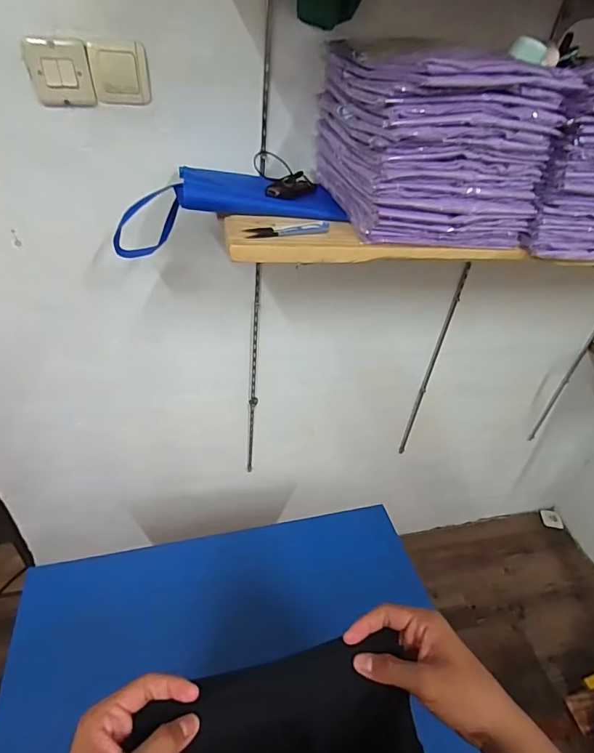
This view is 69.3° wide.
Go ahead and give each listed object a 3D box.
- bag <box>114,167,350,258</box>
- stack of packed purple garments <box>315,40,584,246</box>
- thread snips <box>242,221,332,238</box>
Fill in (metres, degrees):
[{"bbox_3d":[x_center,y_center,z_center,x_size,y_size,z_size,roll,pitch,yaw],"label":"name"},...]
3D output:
[{"bbox_3d":[-0.108,-0.248,0.678,0.342,0.116,0.143,2,39,-5],"label":"bag"},{"bbox_3d":[0.185,-0.354,0.643,0.248,0.195,0.297,-4,40,-13],"label":"stack of packed purple garments"},{"bbox_3d":[-0.012,-0.198,0.579,0.121,0.012,0.029,-13,43,-22],"label":"thread snips"}]

